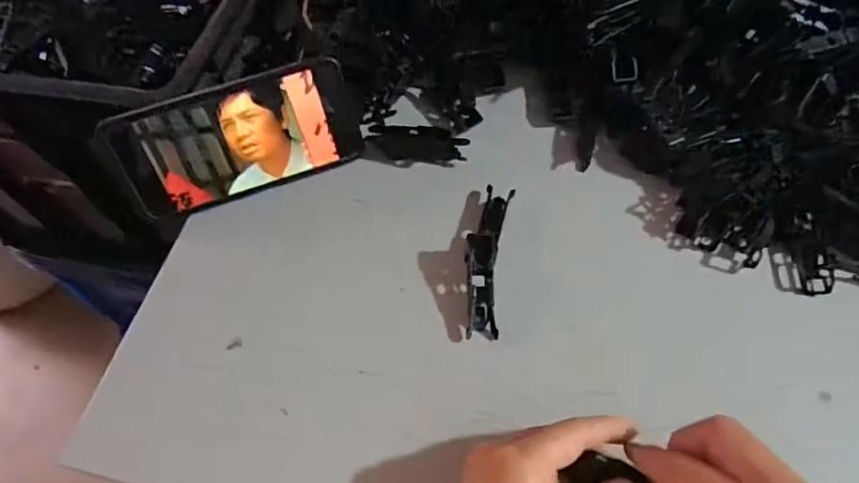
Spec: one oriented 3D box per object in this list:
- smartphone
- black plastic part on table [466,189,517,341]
[{"bbox_3d":[-0.135,-0.073,0.407,0.166,0.077,0.010,-19,32,-8],"label":"smartphone"},{"bbox_3d":[0.038,0.006,0.379,0.025,0.020,0.112,6,59,8],"label":"black plastic part on table"}]

